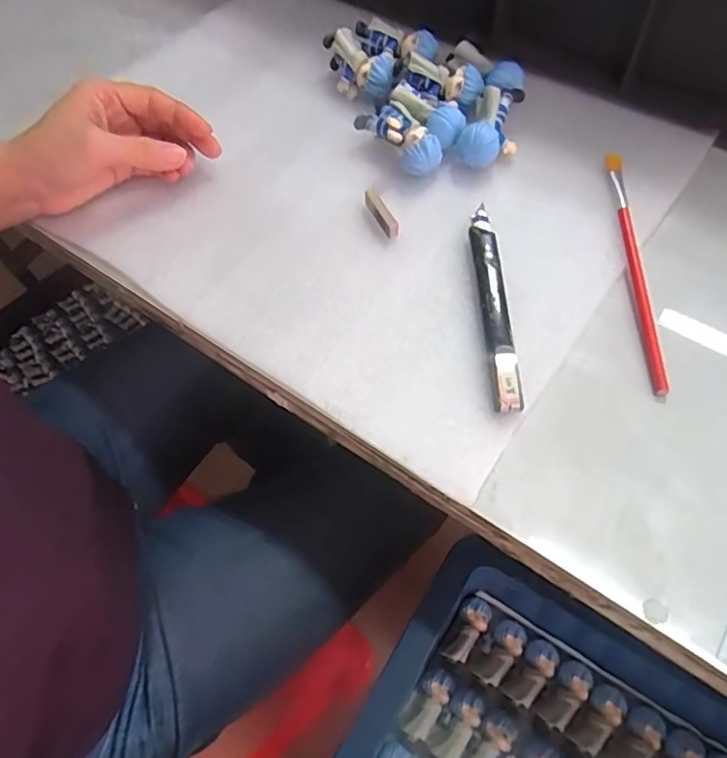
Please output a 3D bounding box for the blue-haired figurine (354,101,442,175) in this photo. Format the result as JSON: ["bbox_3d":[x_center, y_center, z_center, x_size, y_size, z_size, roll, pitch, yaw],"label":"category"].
[{"bbox_3d":[0.025,-0.162,0.376,0.060,0.025,0.025,40,71,22],"label":"blue-haired figurine"}]

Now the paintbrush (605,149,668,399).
[{"bbox_3d":[0.158,-0.069,0.333,0.009,0.007,0.172,2,61,5],"label":"paintbrush"}]

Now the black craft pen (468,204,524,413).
[{"bbox_3d":[0.073,-0.046,0.322,0.015,0.007,0.134,-3,61,3],"label":"black craft pen"}]

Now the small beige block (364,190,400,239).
[{"bbox_3d":[0.011,-0.106,0.360,0.008,0.013,0.036,-25,62,-9],"label":"small beige block"}]

